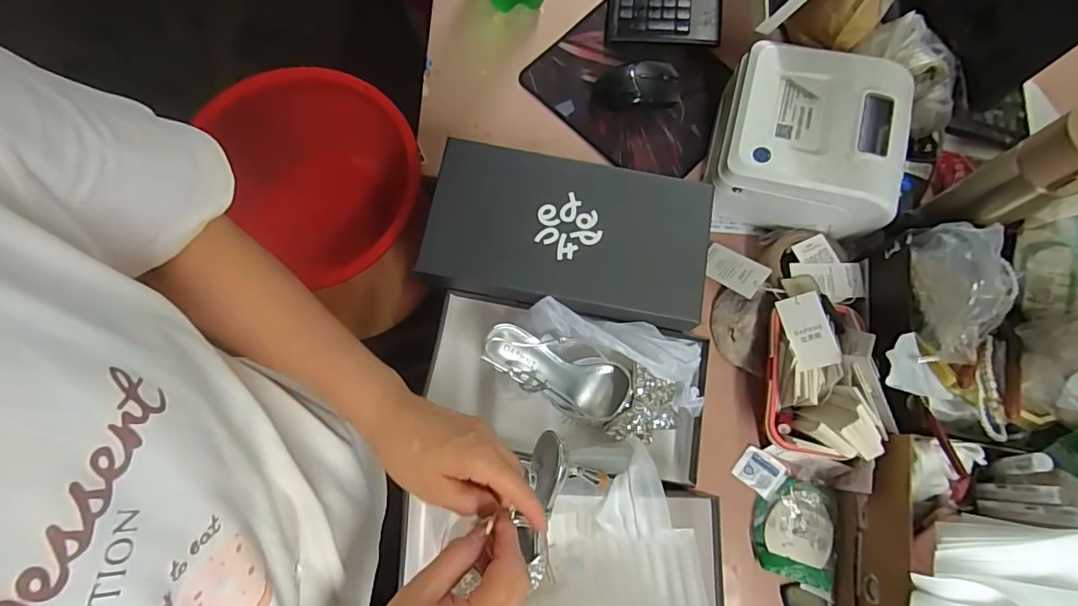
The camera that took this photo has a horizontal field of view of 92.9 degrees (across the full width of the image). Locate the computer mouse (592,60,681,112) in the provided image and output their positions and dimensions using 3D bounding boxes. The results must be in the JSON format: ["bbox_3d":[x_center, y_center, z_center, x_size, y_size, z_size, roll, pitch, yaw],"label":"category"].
[{"bbox_3d":[0.133,-0.290,0.688,0.116,0.032,0.060,-9,76,-3],"label":"computer mouse"}]

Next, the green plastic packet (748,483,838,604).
[{"bbox_3d":[0.274,0.246,0.546,0.083,0.021,0.108,12,75,2],"label":"green plastic packet"}]

